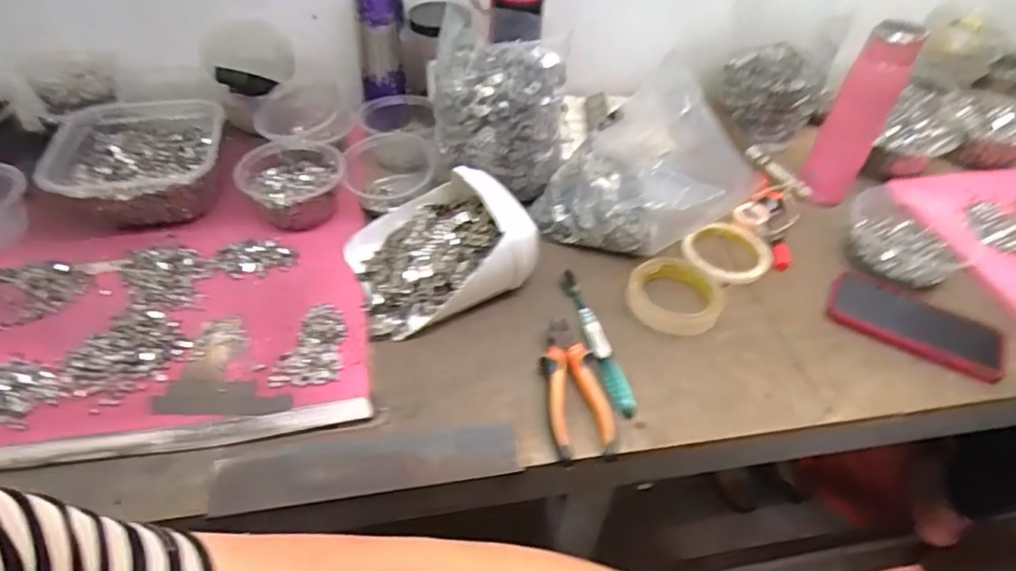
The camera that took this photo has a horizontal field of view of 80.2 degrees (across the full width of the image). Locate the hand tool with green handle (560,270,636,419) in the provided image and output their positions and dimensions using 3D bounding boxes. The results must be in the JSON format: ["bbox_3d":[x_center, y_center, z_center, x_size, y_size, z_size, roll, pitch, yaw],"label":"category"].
[{"bbox_3d":[0.090,0.053,0.607,0.025,0.017,0.175,-9,45,-12],"label":"hand tool with green handle"}]

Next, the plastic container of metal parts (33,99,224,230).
[{"bbox_3d":[-0.428,-0.148,0.715,0.174,0.070,0.184,-8,45,-11],"label":"plastic container of metal parts"}]

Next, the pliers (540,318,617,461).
[{"bbox_3d":[0.061,0.092,0.559,0.054,0.028,0.134,-4,45,-8],"label":"pliers"}]

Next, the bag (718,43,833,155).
[{"bbox_3d":[0.390,-0.283,0.877,0.122,0.126,0.115,-31,54,-30],"label":"bag"}]

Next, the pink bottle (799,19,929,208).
[{"bbox_3d":[0.412,-0.193,0.721,0.062,0.210,0.061,25,48,21],"label":"pink bottle"}]

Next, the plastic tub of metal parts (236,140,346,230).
[{"bbox_3d":[-0.249,-0.124,0.703,0.111,0.062,0.116,2,44,-2],"label":"plastic tub of metal parts"}]

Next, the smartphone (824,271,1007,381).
[{"bbox_3d":[0.437,0.037,0.646,0.167,0.013,0.086,25,48,21],"label":"smartphone"}]

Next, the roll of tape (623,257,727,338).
[{"bbox_3d":[0.181,0.009,0.649,0.097,0.020,0.105,2,44,-2],"label":"roll of tape"}]

